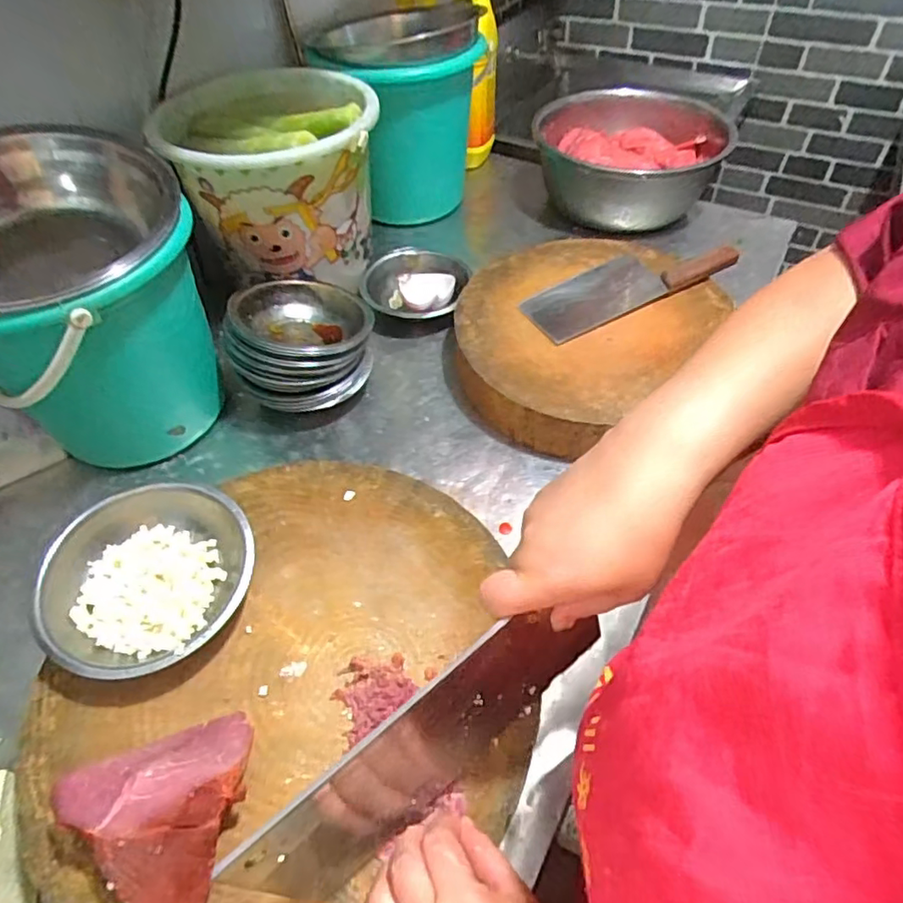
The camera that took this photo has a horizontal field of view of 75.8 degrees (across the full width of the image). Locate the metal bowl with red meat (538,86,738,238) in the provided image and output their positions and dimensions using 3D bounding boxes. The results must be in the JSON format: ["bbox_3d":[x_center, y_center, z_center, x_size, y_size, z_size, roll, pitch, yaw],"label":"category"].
[{"bbox_3d":[0.315,-0.536,1.052,0.321,0.135,0.379,12,52,12],"label":"metal bowl with red meat"}]

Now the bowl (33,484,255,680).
[{"bbox_3d":[-0.247,0.105,0.478,0.148,0.060,0.163,12,51,12],"label":"bowl"}]

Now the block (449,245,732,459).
[{"bbox_3d":[0.171,-0.164,0.787,0.368,0.090,0.301,-38,58,-26],"label":"block"}]

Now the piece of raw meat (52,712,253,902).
[{"bbox_3d":[-0.172,0.224,0.377,0.105,0.064,0.100,32,58,26],"label":"piece of raw meat"}]

